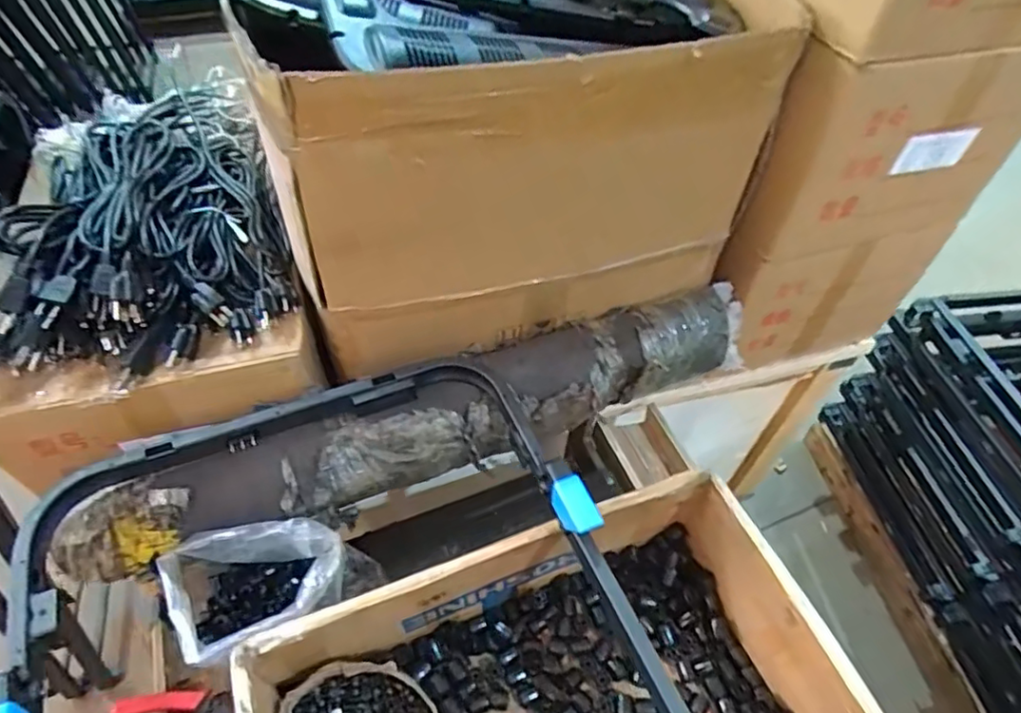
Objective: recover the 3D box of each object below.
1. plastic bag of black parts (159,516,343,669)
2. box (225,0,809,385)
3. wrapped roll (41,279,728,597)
[{"bbox_3d":[-0.266,0.251,0.662,0.175,0.118,0.136,-23,54,-19],"label":"plastic bag of black parts"},{"bbox_3d":[-0.024,-0.344,0.829,0.565,0.354,0.553,-14,52,-13],"label":"box"},{"bbox_3d":[-0.075,0.068,0.726,0.839,0.099,0.117,-18,53,-17],"label":"wrapped roll"}]

